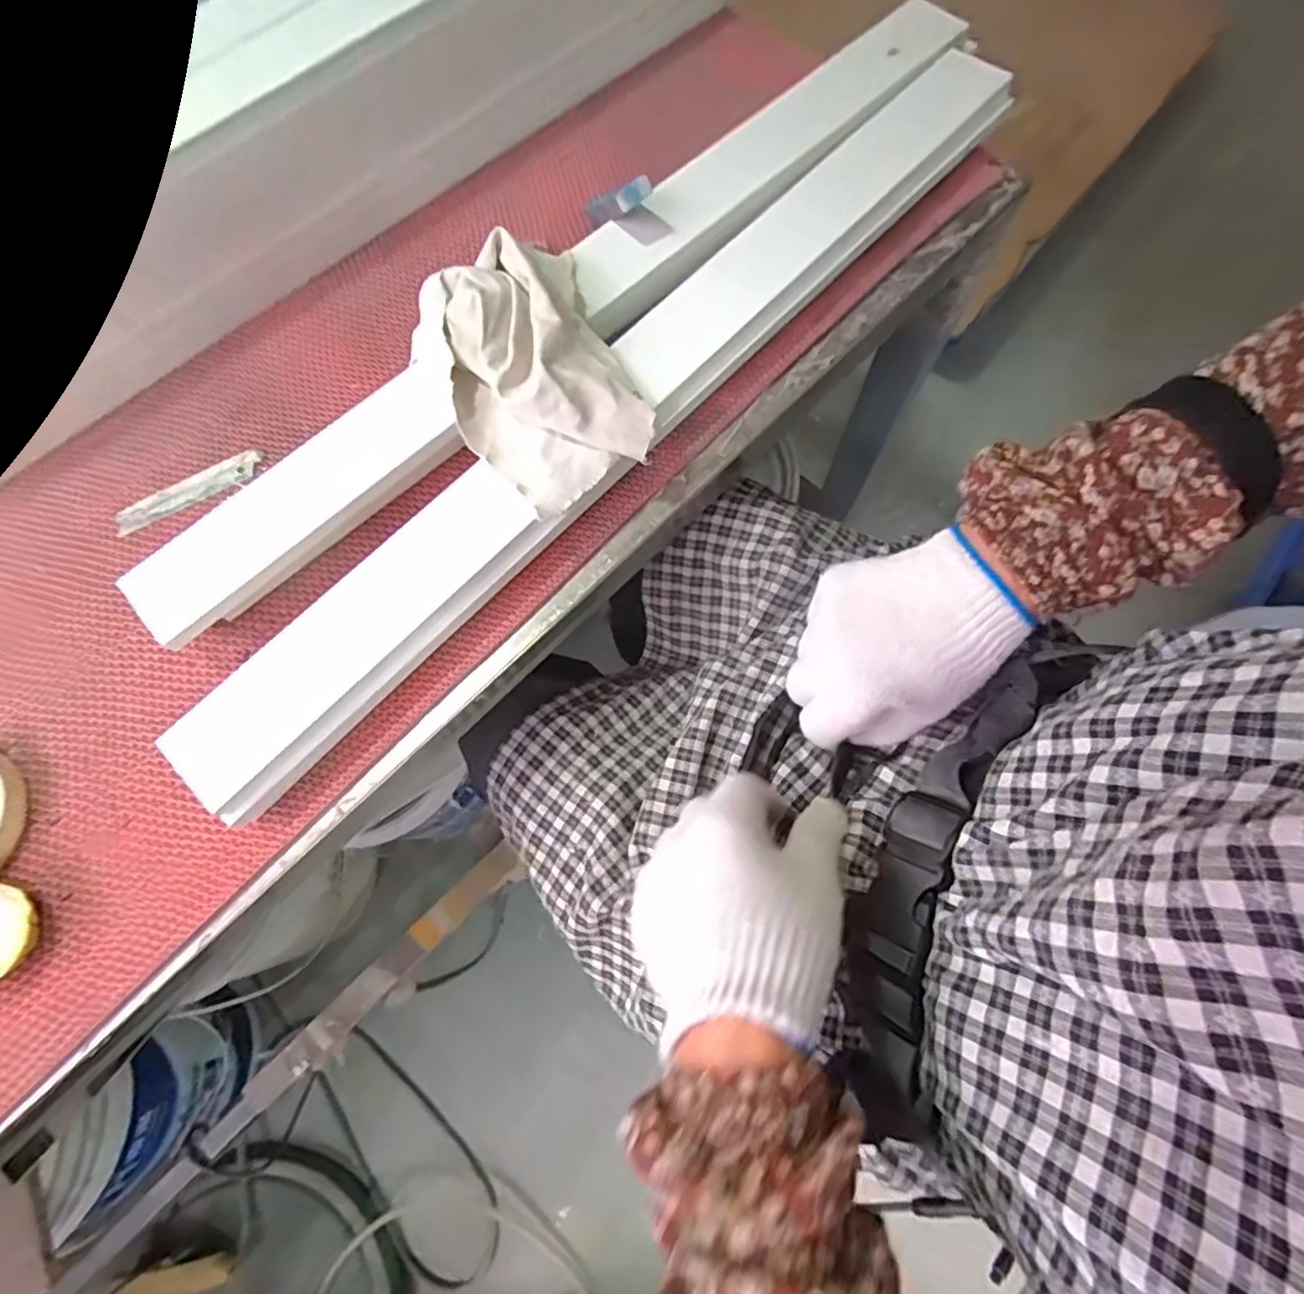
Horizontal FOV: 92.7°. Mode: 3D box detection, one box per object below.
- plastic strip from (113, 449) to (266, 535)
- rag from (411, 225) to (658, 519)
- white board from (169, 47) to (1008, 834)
[{"bbox_3d":[-0.337,-0.115,0.455,0.107,0.007,0.022,-30,73,-8],"label":"plastic strip"},{"bbox_3d":[-0.075,-0.187,0.408,0.129,0.044,0.179,-34,74,-9],"label":"rag"},{"bbox_3d":[-0.010,-0.178,0.420,0.074,0.026,0.742,44,81,3],"label":"white board"}]

